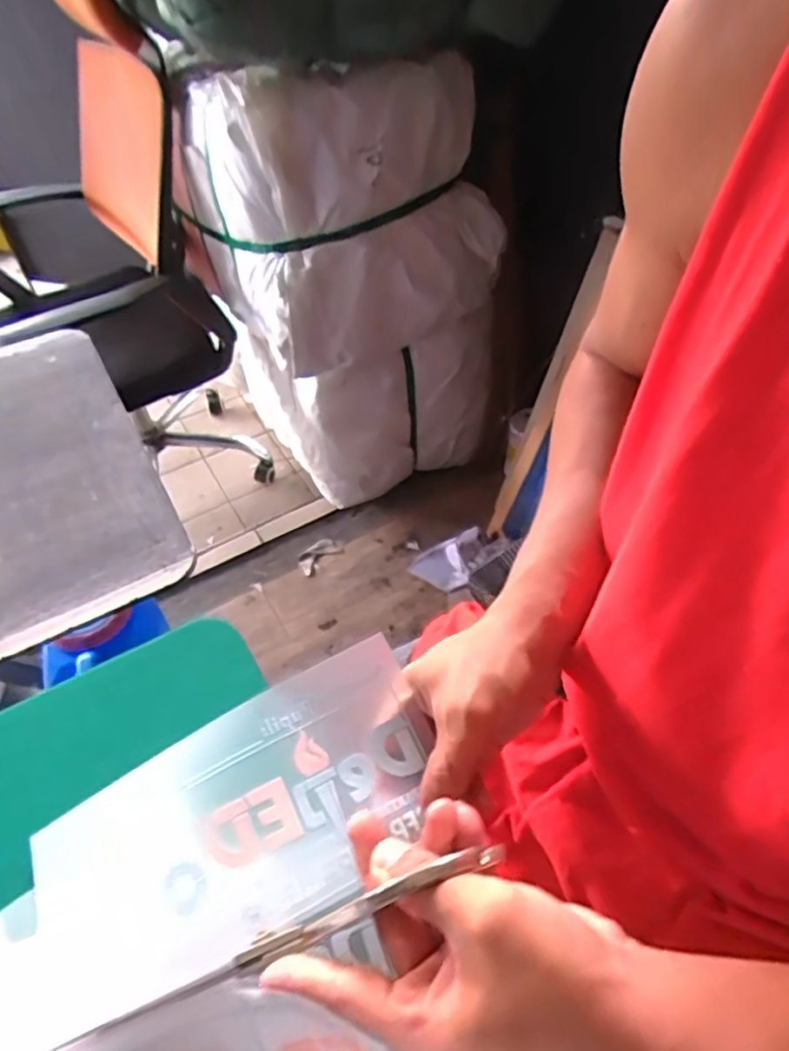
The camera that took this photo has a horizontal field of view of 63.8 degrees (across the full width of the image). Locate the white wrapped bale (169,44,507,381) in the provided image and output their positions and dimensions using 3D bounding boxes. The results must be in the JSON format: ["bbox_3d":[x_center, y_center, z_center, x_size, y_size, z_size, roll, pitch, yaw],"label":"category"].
[{"bbox_3d":[-0.080,-0.615,1.178,0.484,0.435,0.382,-28,55,-21],"label":"white wrapped bale"}]

